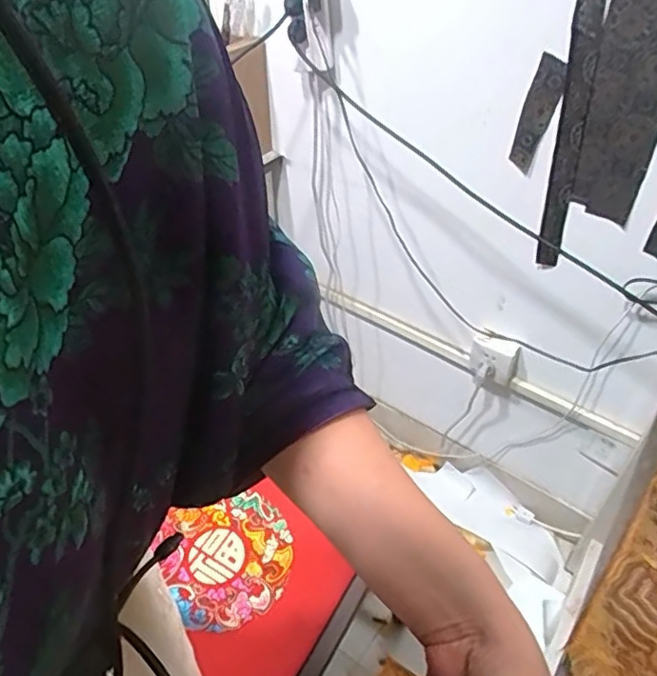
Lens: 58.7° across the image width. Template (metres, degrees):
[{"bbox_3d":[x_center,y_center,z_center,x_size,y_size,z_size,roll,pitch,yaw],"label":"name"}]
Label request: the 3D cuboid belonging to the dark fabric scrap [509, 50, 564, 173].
[{"bbox_3d":[0.326,-0.346,0.918,0.009,0.173,0.048,-27,54,-33],"label":"dark fabric scrap"}]

